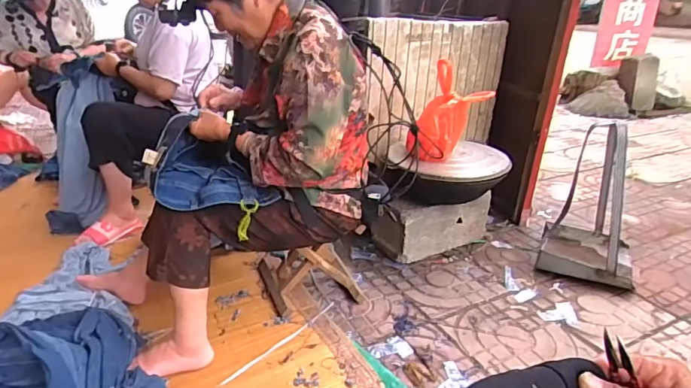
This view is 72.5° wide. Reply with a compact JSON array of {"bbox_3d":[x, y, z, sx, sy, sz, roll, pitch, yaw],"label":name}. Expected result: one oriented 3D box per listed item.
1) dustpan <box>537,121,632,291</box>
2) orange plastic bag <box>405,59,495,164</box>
[{"bbox_3d":[0.791,0.016,1.468,0.267,0.490,0.321,13,28,27],"label":"dustpan"},{"bbox_3d":[0.304,-0.219,1.374,0.224,0.288,0.147,7,26,14],"label":"orange plastic bag"}]

